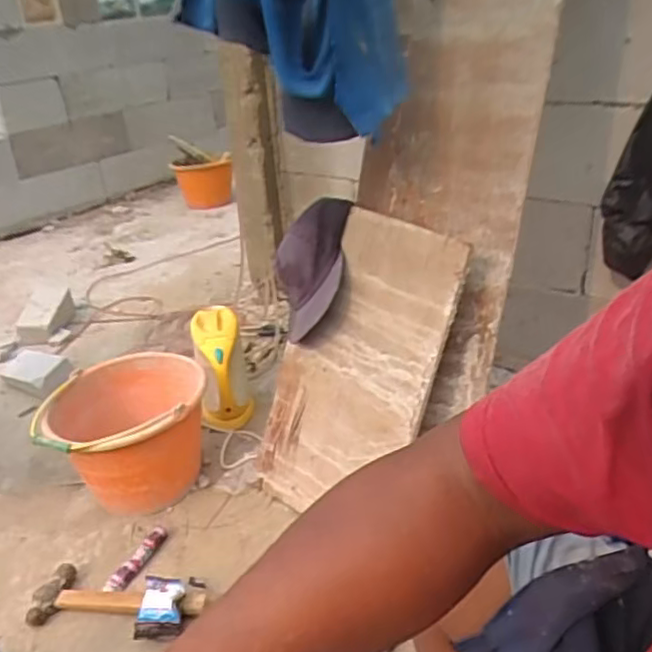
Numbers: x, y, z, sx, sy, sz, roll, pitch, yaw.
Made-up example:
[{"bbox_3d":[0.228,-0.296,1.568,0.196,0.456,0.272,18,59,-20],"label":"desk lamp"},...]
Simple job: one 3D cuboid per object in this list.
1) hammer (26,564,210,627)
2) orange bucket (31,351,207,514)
[{"bbox_3d":[-0.331,0.439,1.057,0.285,0.041,0.097,-2,27,5],"label":"hammer"},{"bbox_3d":[-0.381,0.229,1.289,0.288,0.234,0.288,-4,27,2],"label":"orange bucket"}]

